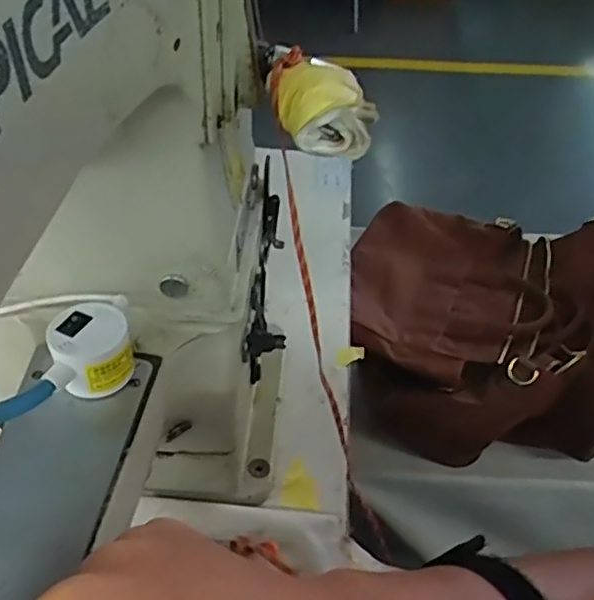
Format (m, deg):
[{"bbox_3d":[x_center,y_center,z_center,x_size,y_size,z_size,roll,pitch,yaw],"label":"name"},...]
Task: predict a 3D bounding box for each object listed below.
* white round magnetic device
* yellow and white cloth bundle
[{"bbox_3d":[-0.098,0.025,0.299,0.037,0.031,0.036,1,45,-1],"label":"white round magnetic device"},{"bbox_3d":[0.012,-0.087,0.275,0.043,0.028,0.041,1,45,-1],"label":"yellow and white cloth bundle"}]

